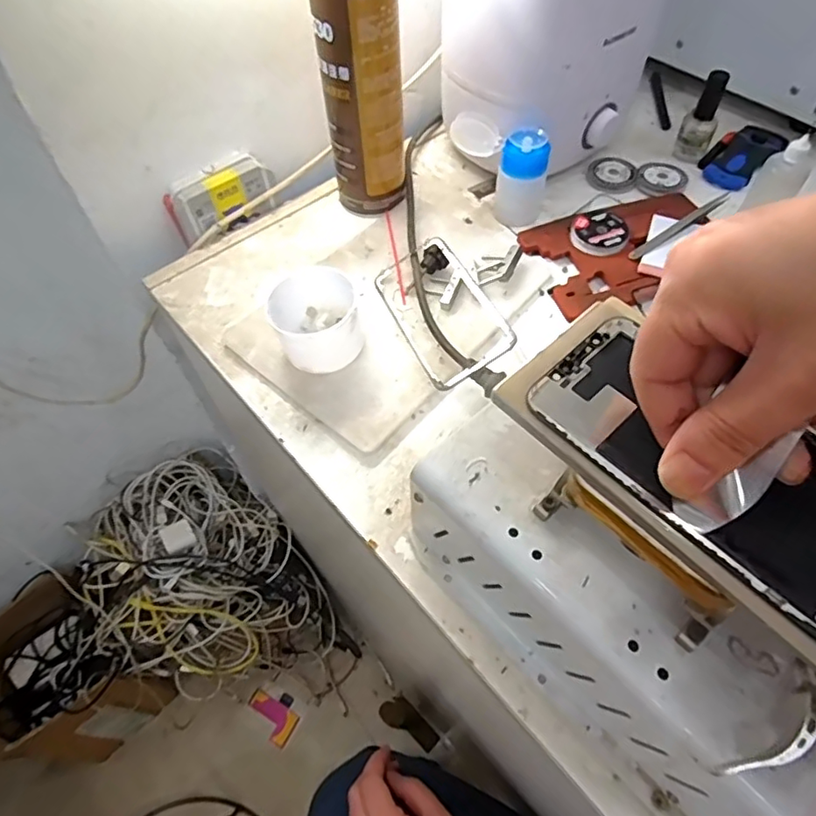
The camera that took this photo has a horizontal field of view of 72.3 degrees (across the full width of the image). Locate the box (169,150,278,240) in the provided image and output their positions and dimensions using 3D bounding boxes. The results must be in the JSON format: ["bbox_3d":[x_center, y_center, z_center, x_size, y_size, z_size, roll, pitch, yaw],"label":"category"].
[{"bbox_3d":[-0.169,-0.197,0.517,0.087,0.050,0.032,-37,63,-20],"label":"box"}]

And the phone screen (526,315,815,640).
[{"bbox_3d":[0.119,0.021,0.216,0.144,0.007,0.071,39,66,23],"label":"phone screen"}]

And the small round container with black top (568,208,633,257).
[{"bbox_3d":[0.171,-0.156,0.493,0.048,0.015,0.054,29,62,19],"label":"small round container with black top"}]

